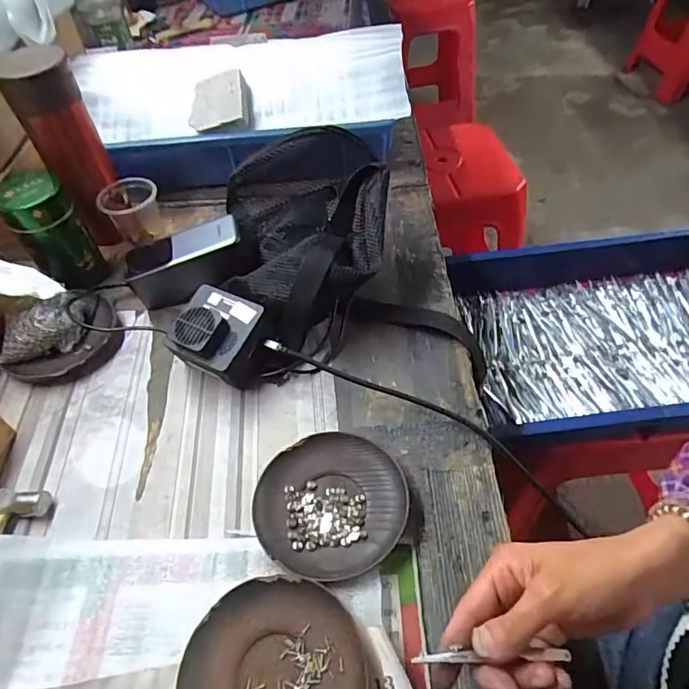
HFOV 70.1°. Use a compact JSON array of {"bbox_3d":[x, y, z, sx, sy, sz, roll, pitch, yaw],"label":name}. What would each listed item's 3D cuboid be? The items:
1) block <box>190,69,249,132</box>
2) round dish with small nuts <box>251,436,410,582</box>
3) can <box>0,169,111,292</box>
[{"bbox_3d":[-0.159,-0.306,0.620,0.075,0.067,0.028,-5,13,2],"label":"block"},{"bbox_3d":[-0.010,0.124,0.388,0.117,0.014,0.111,-3,50,3],"label":"round dish with small nuts"},{"bbox_3d":[-0.317,-0.121,0.533,0.062,0.118,0.061,-3,50,3],"label":"can"}]

